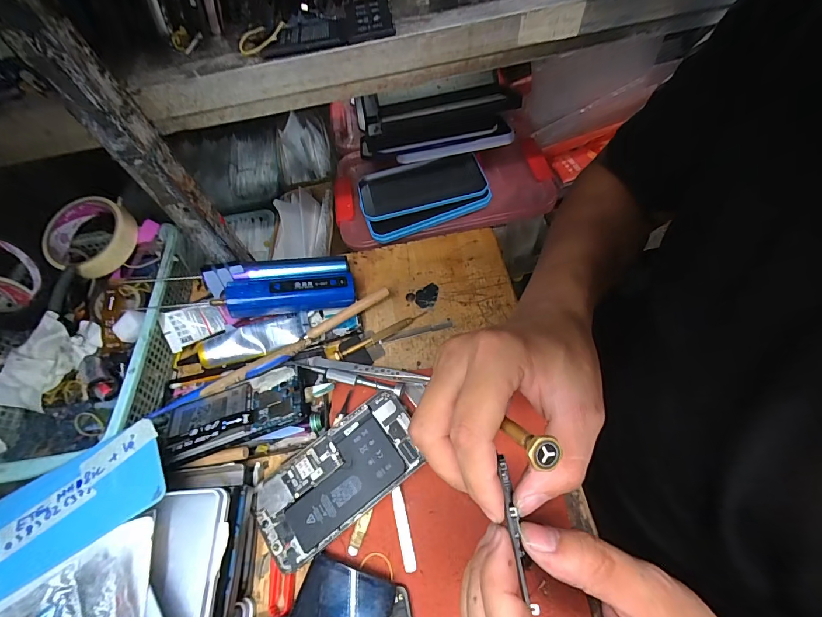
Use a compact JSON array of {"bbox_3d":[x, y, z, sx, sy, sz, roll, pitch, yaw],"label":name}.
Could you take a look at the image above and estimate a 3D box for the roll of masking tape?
[{"bbox_3d":[-0.369,-0.085,0.436,0.092,0.028,0.092,0,78,0],"label":"roll of masking tape"}]

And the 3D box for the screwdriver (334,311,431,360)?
[{"bbox_3d":[-0.033,0.028,0.418,0.113,0.009,0.015,-29,60,-10],"label":"screwdriver"}]

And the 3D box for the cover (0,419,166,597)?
[{"bbox_3d":[-0.263,0.150,0.274,0.155,0.006,0.074,-30,57,-16],"label":"cover"}]

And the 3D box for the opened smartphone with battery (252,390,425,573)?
[{"bbox_3d":[-0.063,0.146,0.331,0.153,0.004,0.074,-36,66,-12],"label":"opened smartphone with battery"}]

